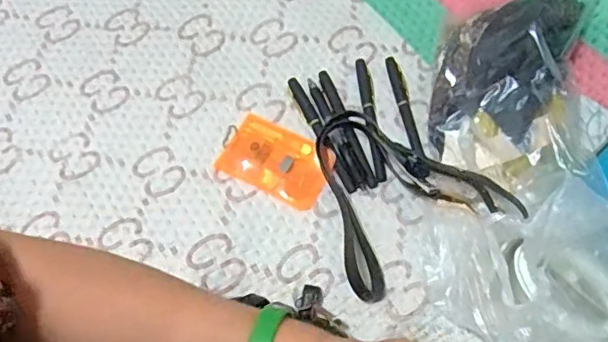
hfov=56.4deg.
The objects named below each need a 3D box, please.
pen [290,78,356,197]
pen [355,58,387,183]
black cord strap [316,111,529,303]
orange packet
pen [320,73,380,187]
[{"bbox_3d":[0.016,-0.041,0.586,0.013,0.012,0.146,-23,68,-8],"label":"pen"},{"bbox_3d":[0.069,-0.056,0.592,0.013,0.018,0.142,-6,66,0],"label":"pen"},{"bbox_3d":[0.087,0.012,0.543,0.165,0.030,0.171,-26,68,-9],"label":"black cord strap"},{"bbox_3d":[-0.027,-0.010,0.576,0.108,0.012,0.069,27,70,13],"label":"orange packet"},{"bbox_3d":[0.045,-0.048,0.589,0.014,0.011,0.146,-18,67,-6],"label":"pen"}]

